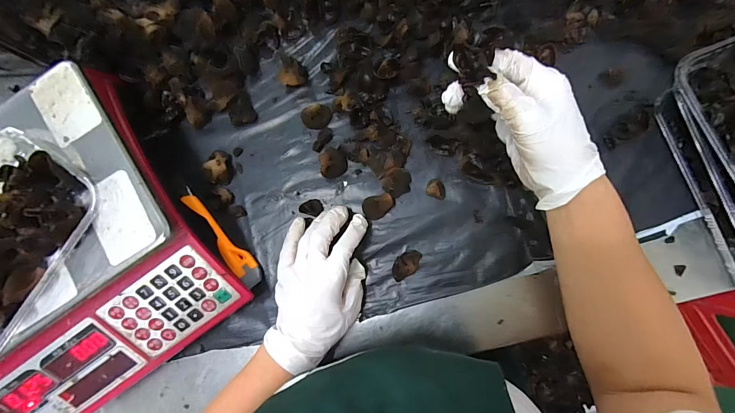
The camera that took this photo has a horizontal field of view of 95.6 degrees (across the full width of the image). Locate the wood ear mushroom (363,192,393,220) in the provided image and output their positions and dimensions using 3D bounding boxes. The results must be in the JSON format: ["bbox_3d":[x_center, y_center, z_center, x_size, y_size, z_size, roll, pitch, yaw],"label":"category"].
[{"bbox_3d":[0.012,0.000,0.388,0.036,0.014,0.026,-12,84,5],"label":"wood ear mushroom"}]

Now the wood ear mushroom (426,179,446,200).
[{"bbox_3d":[0.080,-0.021,0.384,0.023,0.013,0.022,14,86,7],"label":"wood ear mushroom"}]

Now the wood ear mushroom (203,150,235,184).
[{"bbox_3d":[-0.185,-0.050,0.413,0.028,0.019,0.044,-13,84,5],"label":"wood ear mushroom"}]

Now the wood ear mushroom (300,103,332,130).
[{"bbox_3d":[-0.063,-0.111,0.414,0.038,0.005,0.031,-2,84,6],"label":"wood ear mushroom"}]

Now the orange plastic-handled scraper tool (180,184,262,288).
[{"bbox_3d":[-0.178,0.035,0.406,0.151,0.028,0.007,48,134,14],"label":"orange plastic-handled scraper tool"}]

